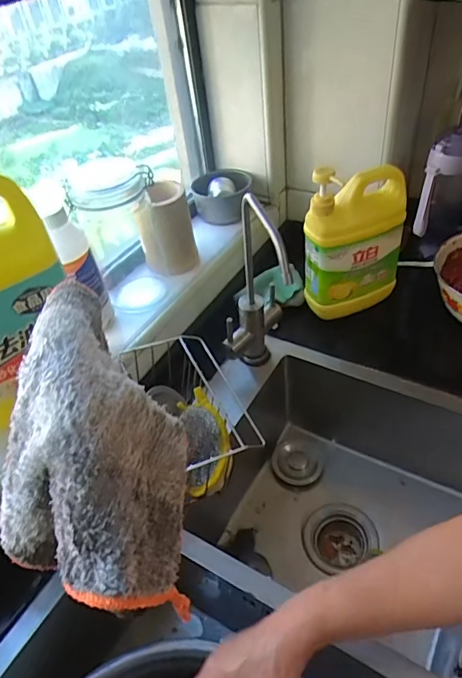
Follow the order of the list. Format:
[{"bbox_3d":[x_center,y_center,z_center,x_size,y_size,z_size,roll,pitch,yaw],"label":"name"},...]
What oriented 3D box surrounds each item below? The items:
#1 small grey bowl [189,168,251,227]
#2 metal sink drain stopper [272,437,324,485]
[{"bbox_3d":[-0.017,-0.259,0.863,0.105,0.059,0.114,-4,44,4],"label":"small grey bowl"},{"bbox_3d":[0.110,0.201,0.794,0.081,0.024,0.083,1,45,9],"label":"metal sink drain stopper"}]

